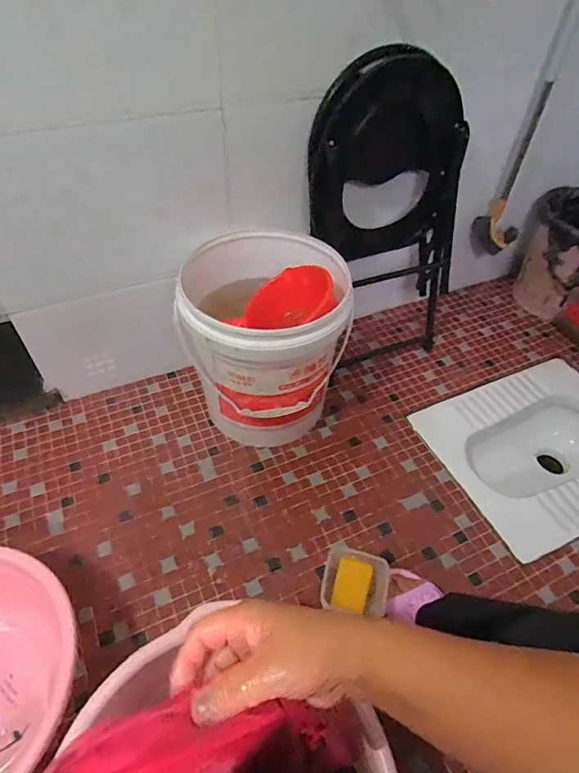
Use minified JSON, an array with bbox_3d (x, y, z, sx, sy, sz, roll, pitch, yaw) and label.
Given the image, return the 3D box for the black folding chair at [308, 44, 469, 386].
[{"bbox_3d":[0.211,-0.328,1.002,0.340,0.619,0.202,-18,52,-18],"label":"black folding chair"}]

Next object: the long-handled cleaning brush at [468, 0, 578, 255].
[{"bbox_3d":[0.550,-0.544,1.048,0.112,0.576,0.073,26,52,18],"label":"long-handled cleaning brush"}]

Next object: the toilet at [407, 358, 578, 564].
[{"bbox_3d":[0.570,0.206,1.146,0.477,0.270,0.384,-20,53,-19],"label":"toilet"}]

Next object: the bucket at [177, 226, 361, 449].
[{"bbox_3d":[-0.055,-0.084,0.952,0.314,0.347,0.293,-4,51,-8],"label":"bucket"}]

